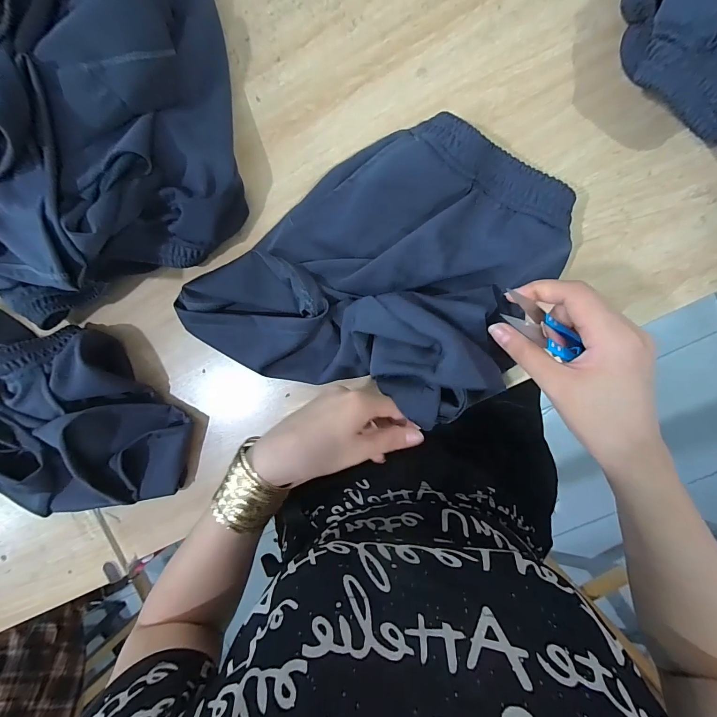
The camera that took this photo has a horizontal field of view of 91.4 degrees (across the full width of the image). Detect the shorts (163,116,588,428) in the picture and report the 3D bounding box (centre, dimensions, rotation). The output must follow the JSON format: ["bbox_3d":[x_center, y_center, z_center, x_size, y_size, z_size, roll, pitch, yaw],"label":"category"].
[{"bbox_3d":[0.002,-0.092,0.342,0.344,0.077,0.274,20,97,6],"label":"shorts"}]

